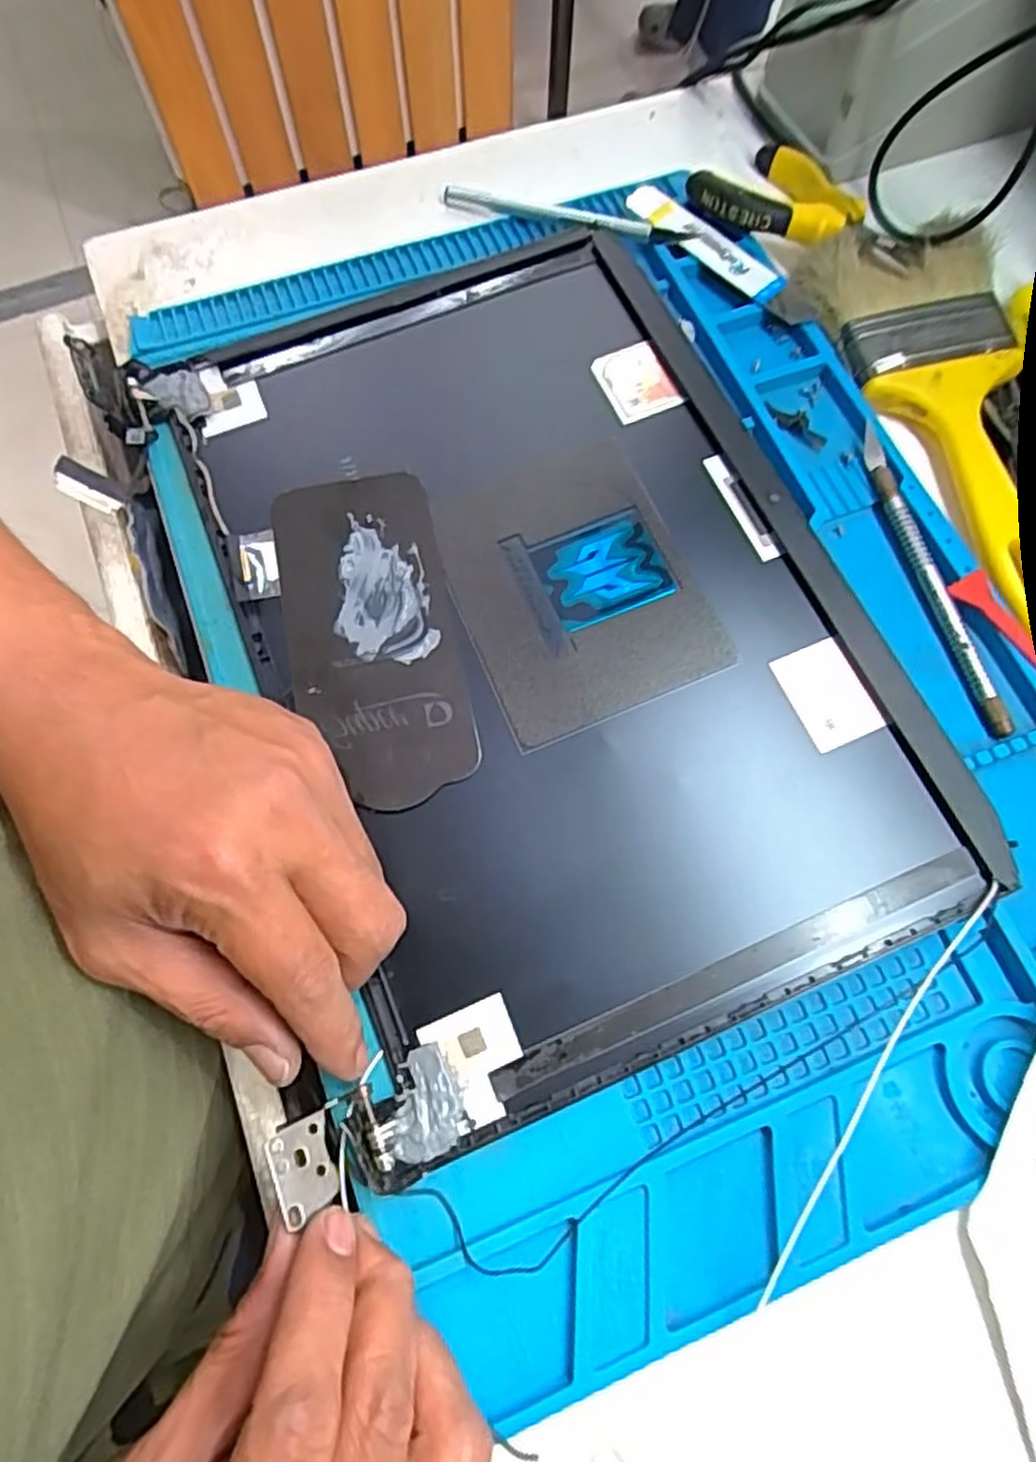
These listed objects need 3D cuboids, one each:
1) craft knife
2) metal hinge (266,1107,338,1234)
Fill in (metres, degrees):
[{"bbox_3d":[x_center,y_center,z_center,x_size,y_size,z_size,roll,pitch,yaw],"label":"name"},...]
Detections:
[{"bbox_3d":[0.178,-0.068,0.320,0.010,0.007,0.149,-13,72,-3],"label":"craft knife"},{"bbox_3d":[-0.068,0.137,0.232,0.019,0.004,0.025,-2,62,-35],"label":"metal hinge"}]

